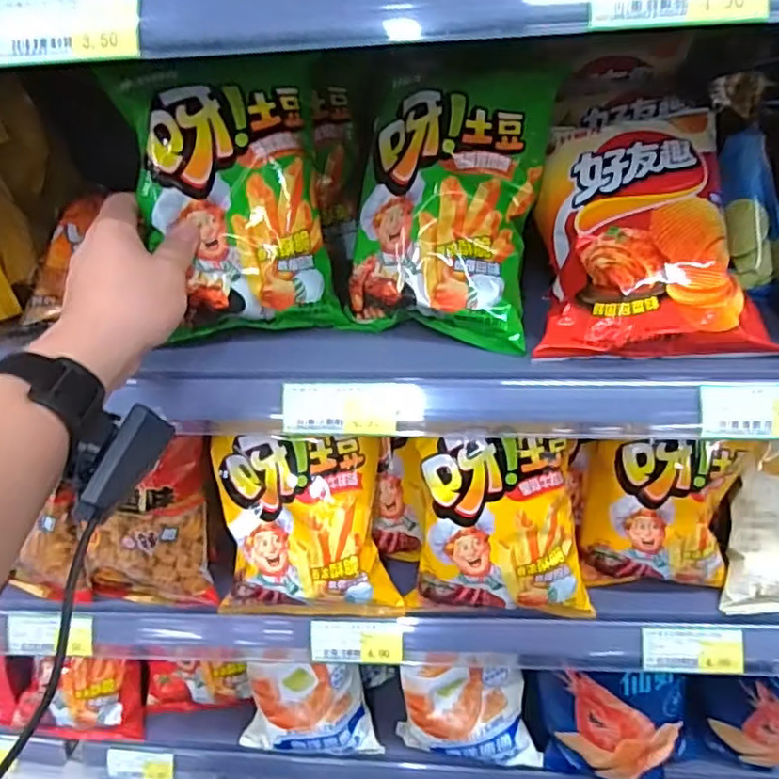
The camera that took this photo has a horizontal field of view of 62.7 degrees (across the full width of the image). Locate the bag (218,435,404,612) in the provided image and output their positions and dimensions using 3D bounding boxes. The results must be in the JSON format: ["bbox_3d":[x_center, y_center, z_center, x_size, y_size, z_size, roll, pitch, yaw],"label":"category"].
[{"bbox_3d":[-0.076,0.123,0.571,0.158,0.170,0.055,-1,4,10],"label":"bag"}]

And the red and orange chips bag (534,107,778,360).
[{"bbox_3d":[0.194,-0.121,0.485,0.156,0.060,0.212,1,68,11],"label":"red and orange chips bag"}]

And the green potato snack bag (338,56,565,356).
[{"bbox_3d":[0.044,-0.147,0.495,0.140,0.211,0.042,10,0,13],"label":"green potato snack bag"}]

